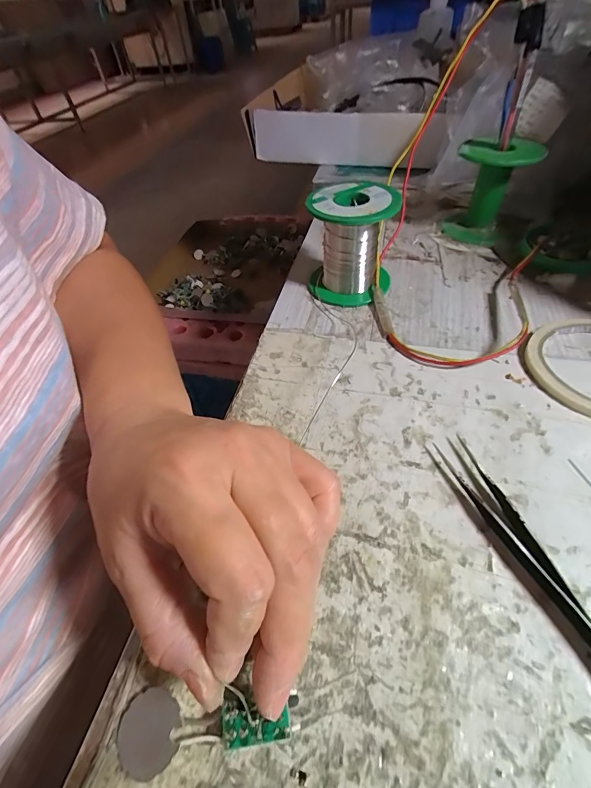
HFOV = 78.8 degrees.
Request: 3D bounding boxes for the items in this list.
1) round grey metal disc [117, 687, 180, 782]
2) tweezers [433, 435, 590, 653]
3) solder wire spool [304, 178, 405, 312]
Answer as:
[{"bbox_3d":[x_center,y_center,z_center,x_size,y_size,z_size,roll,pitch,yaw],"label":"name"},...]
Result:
[{"bbox_3d":[-0.054,0.124,0.132,0.024,0.004,0.024,-7,58,12],"label":"round grey metal disc"},{"bbox_3d":[0.102,0.069,0.160,0.013,0.011,0.112,-17,50,-8],"label":"tweezers"},{"bbox_3d":[0.044,-0.118,0.290,0.069,0.075,0.062,3,50,9],"label":"solder wire spool"}]

